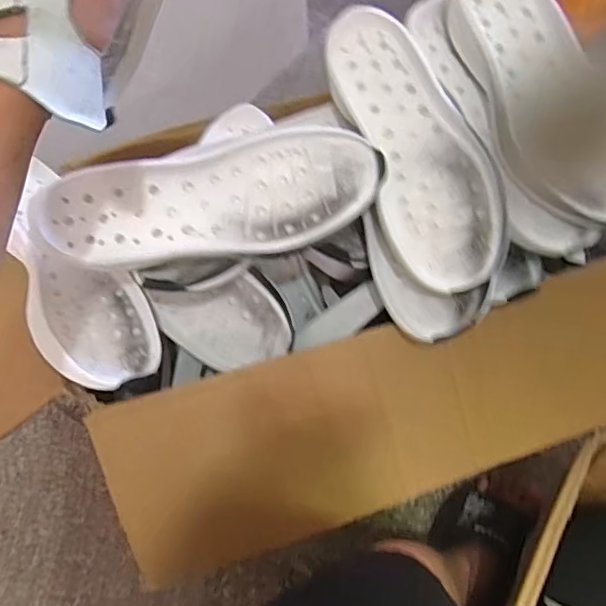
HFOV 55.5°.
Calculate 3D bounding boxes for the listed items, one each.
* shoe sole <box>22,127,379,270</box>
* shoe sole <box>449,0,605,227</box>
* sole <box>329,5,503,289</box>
[{"bbox_3d":[-0.084,-0.086,0.525,0.298,0.035,0.112,-12,97,-5],"label":"shoe sole"},{"bbox_3d":[0.235,-0.210,0.561,0.107,0.042,0.312,-23,76,3],"label":"shoe sole"},{"bbox_3d":[0.103,-0.157,0.548,0.102,0.049,0.318,-16,72,-7],"label":"sole"}]

